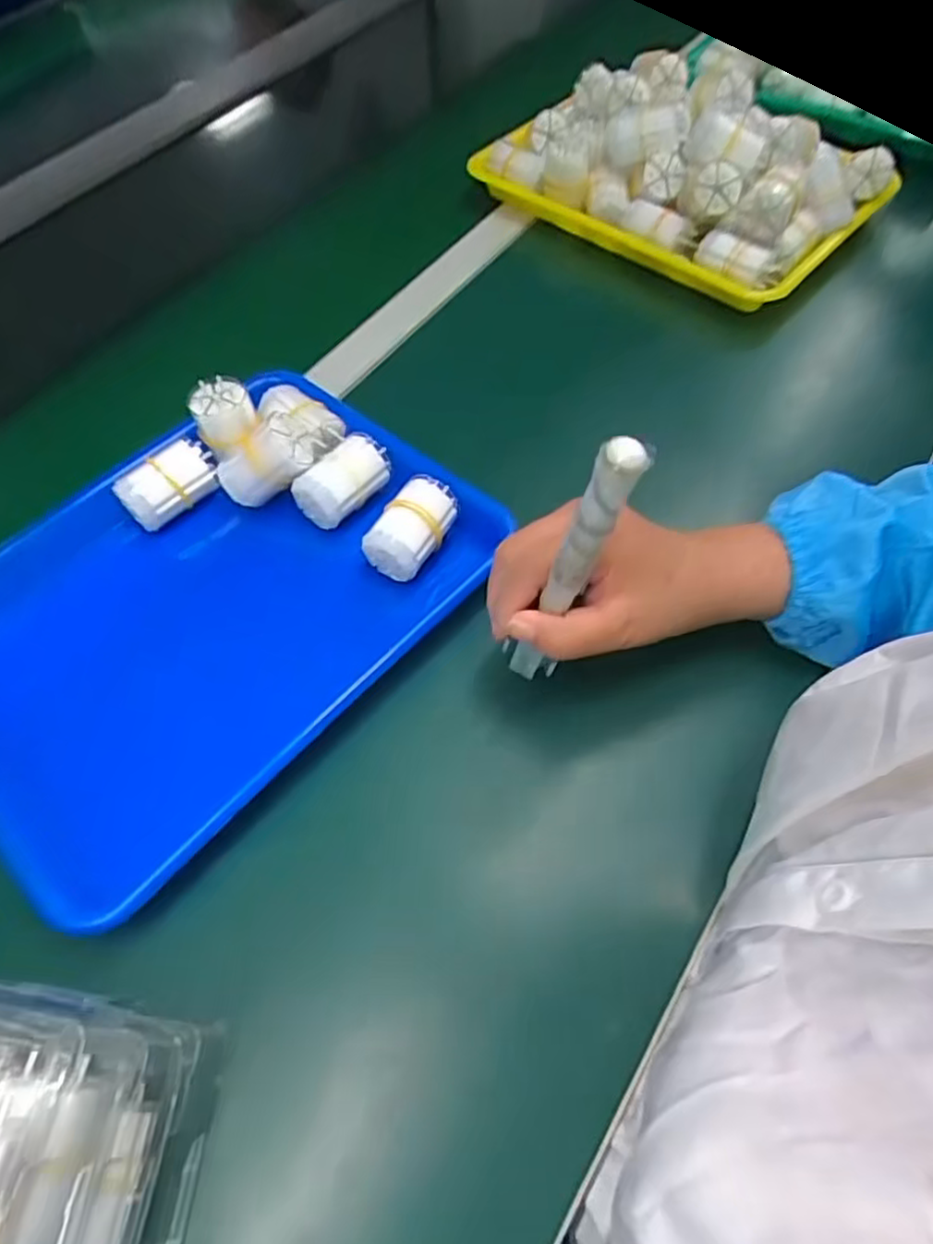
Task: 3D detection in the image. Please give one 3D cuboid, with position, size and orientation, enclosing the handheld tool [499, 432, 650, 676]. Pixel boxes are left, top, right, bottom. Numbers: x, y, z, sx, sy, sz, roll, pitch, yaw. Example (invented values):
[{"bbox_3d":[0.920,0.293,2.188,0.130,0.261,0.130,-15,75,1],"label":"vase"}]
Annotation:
[{"bbox_3d":[0.046,-0.021,0.326,0.015,0.152,0.020,-12,56,-22],"label":"handheld tool"}]

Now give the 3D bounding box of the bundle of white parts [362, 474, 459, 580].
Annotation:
[{"bbox_3d":[-0.032,-0.060,0.449,0.034,0.033,0.062,28,63,19],"label":"bundle of white parts"}]

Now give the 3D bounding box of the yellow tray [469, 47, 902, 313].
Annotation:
[{"bbox_3d":[0.179,-0.394,0.621,0.306,0.078,0.167,34,65,22],"label":"yellow tray"}]

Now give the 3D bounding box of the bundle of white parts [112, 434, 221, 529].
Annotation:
[{"bbox_3d":[-0.198,-0.094,0.476,0.036,0.032,0.061,34,65,21],"label":"bundle of white parts"}]

